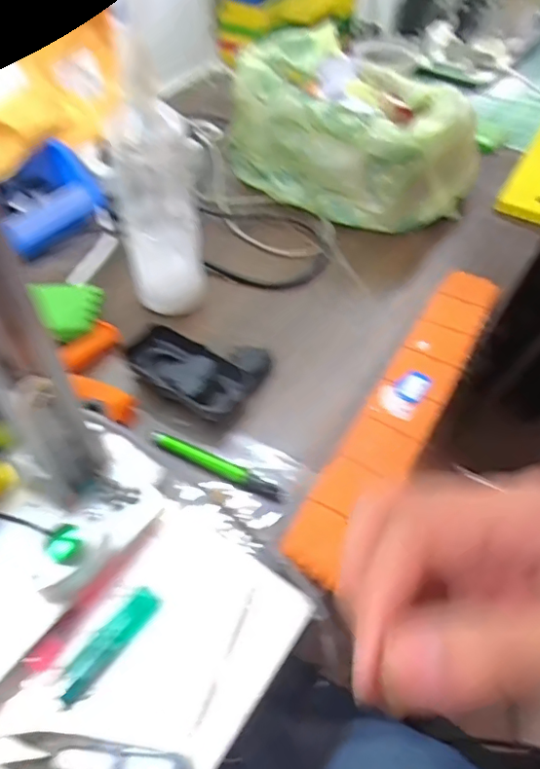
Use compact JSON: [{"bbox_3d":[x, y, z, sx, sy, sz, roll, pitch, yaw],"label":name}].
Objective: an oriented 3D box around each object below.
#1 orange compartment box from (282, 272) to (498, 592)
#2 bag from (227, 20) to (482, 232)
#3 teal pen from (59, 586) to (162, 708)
[{"bbox_3d":[0.117,0.011,0.453,0.055,0.017,0.346,25,55,18],"label":"orange compartment box"},{"bbox_3d":[0.086,-0.294,0.625,0.295,0.111,0.177,38,57,17],"label":"bag"},{"bbox_3d":[-0.099,0.158,0.333,0.018,0.009,0.074,30,57,21],"label":"teal pen"}]

